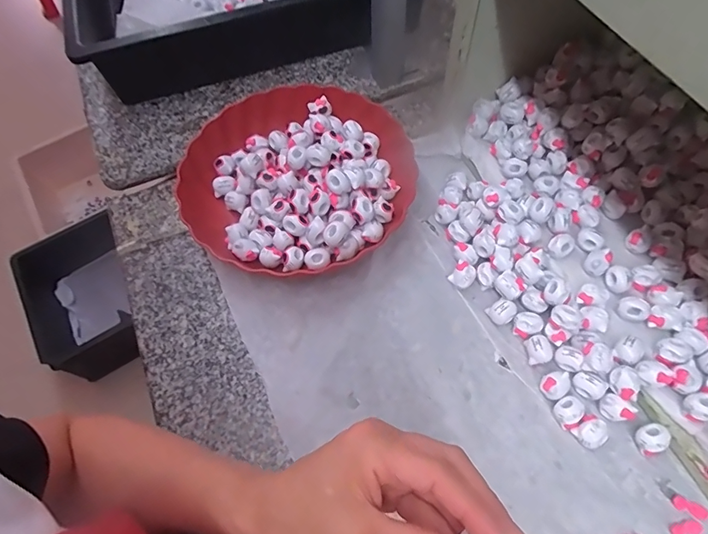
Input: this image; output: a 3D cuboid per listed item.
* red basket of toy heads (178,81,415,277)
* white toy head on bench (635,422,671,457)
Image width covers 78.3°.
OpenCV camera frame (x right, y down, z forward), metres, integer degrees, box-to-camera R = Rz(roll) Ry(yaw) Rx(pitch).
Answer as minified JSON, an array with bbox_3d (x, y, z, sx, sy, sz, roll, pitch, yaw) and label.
[{"bbox_3d":[-0.061,-0.099,0.476,0.247,0.055,0.239,-15,62,-5],"label":"red basket of toy heads"},{"bbox_3d":[0.245,0.142,0.358,0.024,0.018,0.021,-40,67,-16],"label":"white toy head on bench"}]

